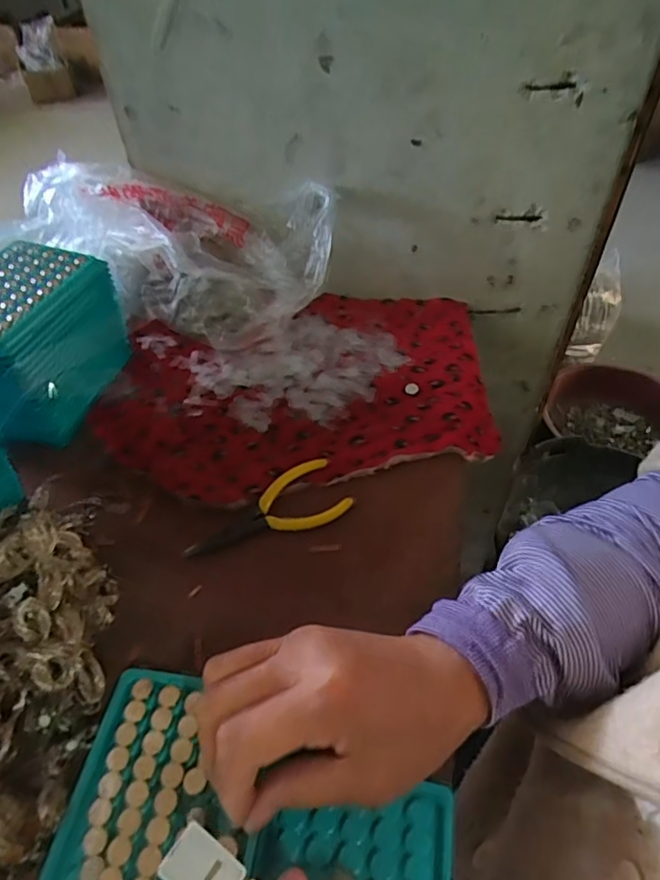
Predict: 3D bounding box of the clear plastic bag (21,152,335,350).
[{"bbox_3d":[-0.149,-0.184,0.534,0.291,0.113,0.108,12,49,12],"label":"clear plastic bag"}]

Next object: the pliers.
[{"bbox_3d":[-0.045,0.055,0.398,0.118,0.011,0.048,-23,51,-19],"label":"pliers"}]

